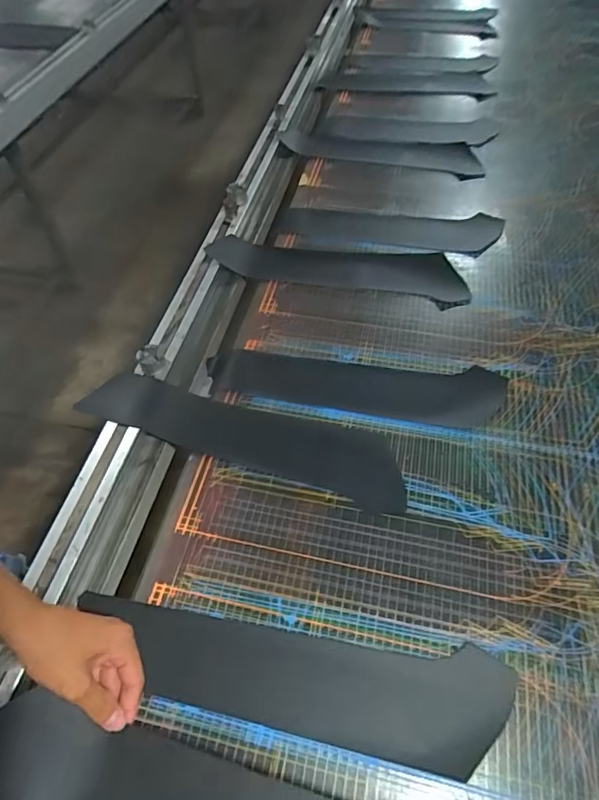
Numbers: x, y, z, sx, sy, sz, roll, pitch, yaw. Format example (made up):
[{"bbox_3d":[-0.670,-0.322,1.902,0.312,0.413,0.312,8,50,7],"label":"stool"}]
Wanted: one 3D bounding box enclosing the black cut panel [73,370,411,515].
[{"bbox_3d":[-0.070,0.043,0.659,0.431,0.054,0.096,14,56,12],"label":"black cut panel"}]

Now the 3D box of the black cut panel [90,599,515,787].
[{"bbox_3d":[-0.012,0.293,0.503,0.439,0.018,0.109,4,54,7],"label":"black cut panel"}]

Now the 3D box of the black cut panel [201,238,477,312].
[{"bbox_3d":[0.076,-0.260,0.878,0.457,0.053,0.146,8,55,8],"label":"black cut panel"}]

